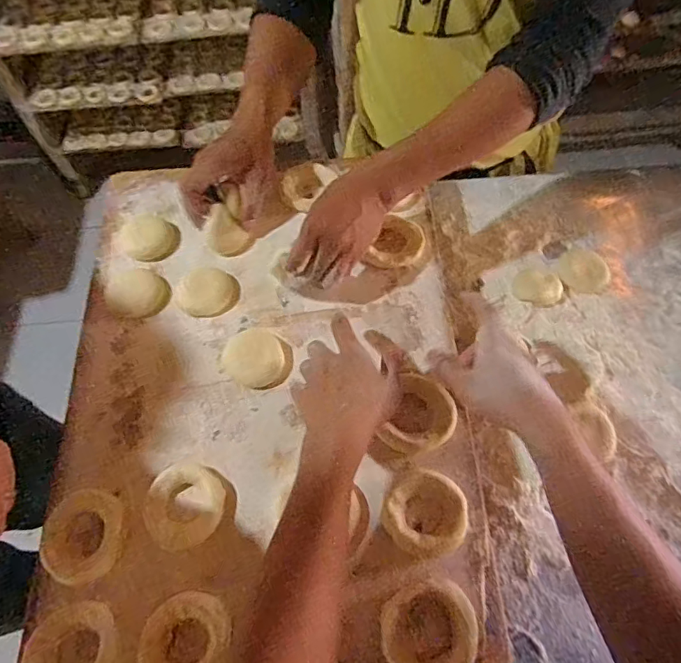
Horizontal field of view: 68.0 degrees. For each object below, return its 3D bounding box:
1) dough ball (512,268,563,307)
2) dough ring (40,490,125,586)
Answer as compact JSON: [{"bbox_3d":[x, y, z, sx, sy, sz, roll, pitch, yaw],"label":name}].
[{"bbox_3d":[0.257,-0.060,0.648,0.058,0.032,0.056,-1,63,3],"label":"dough ball"},{"bbox_3d":[-0.243,0.191,0.473,0.072,0.013,0.082,-18,64,-6],"label":"dough ring"}]

